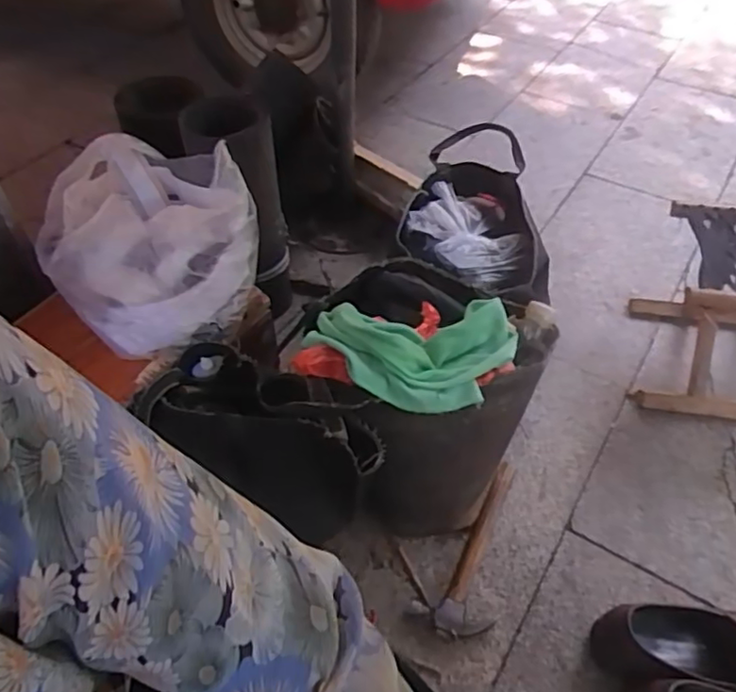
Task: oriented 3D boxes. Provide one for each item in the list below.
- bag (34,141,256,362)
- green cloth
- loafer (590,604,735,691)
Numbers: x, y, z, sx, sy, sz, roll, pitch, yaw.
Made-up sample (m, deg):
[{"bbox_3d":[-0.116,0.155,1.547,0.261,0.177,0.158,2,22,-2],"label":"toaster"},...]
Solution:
[{"bbox_3d":[-0.291,-0.156,0.844,0.258,0.126,0.328,-18,51,-13],"label":"bag"},{"bbox_3d":[0.056,-0.002,0.751,0.264,0.065,0.168,-5,50,-2],"label":"green cloth"},{"bbox_3d":[0.426,0.378,0.737,0.283,0.083,0.100,6,50,7],"label":"loafer"}]

